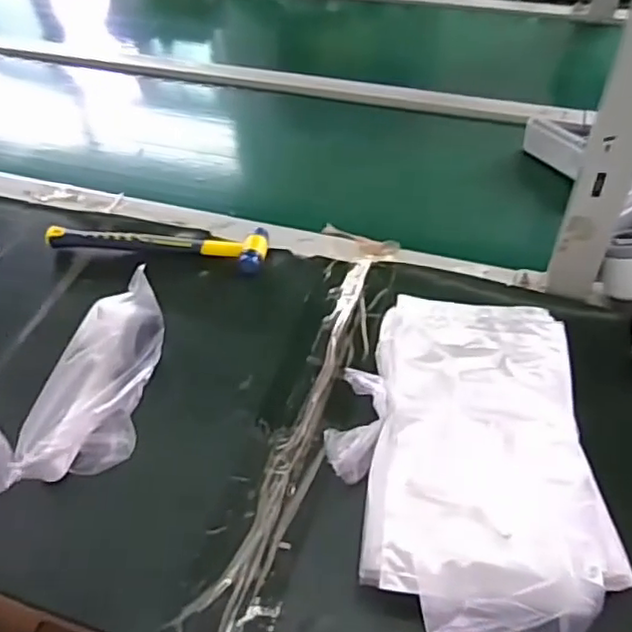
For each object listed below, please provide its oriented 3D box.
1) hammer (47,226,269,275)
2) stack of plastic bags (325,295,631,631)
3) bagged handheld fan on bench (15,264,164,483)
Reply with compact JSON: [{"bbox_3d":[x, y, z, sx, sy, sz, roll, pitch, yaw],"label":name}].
[{"bbox_3d":[-0.172,-0.079,0.689,0.241,0.027,0.060,5,49,8],"label":"hammer"},{"bbox_3d":[0.116,0.109,0.475,0.198,0.069,0.273,-3,48,0],"label":"stack of plastic bags"},{"bbox_3d":[-0.179,0.058,0.540,0.071,0.078,0.185,14,64,15],"label":"bagged handheld fan on bench"}]

